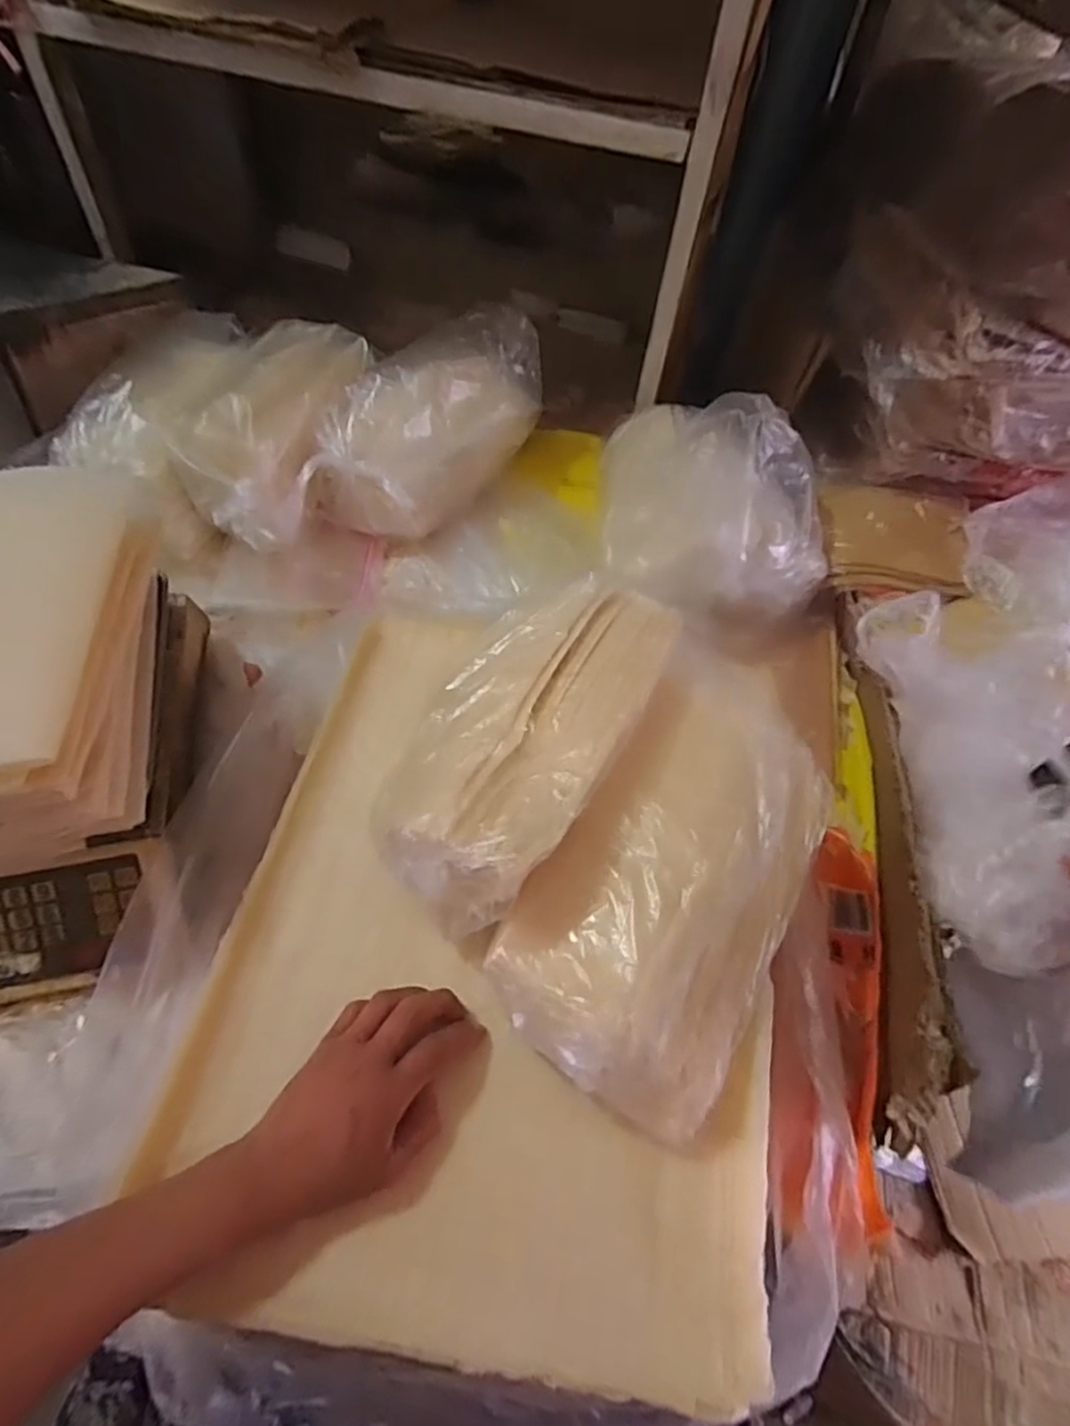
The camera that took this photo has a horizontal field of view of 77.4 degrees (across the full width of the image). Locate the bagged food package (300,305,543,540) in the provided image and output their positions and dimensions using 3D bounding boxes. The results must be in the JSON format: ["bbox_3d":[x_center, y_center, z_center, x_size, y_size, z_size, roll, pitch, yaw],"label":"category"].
[{"bbox_3d":[-0.108,-0.335,0.763,0.138,0.114,0.341,36,73,19],"label":"bagged food package"}]

